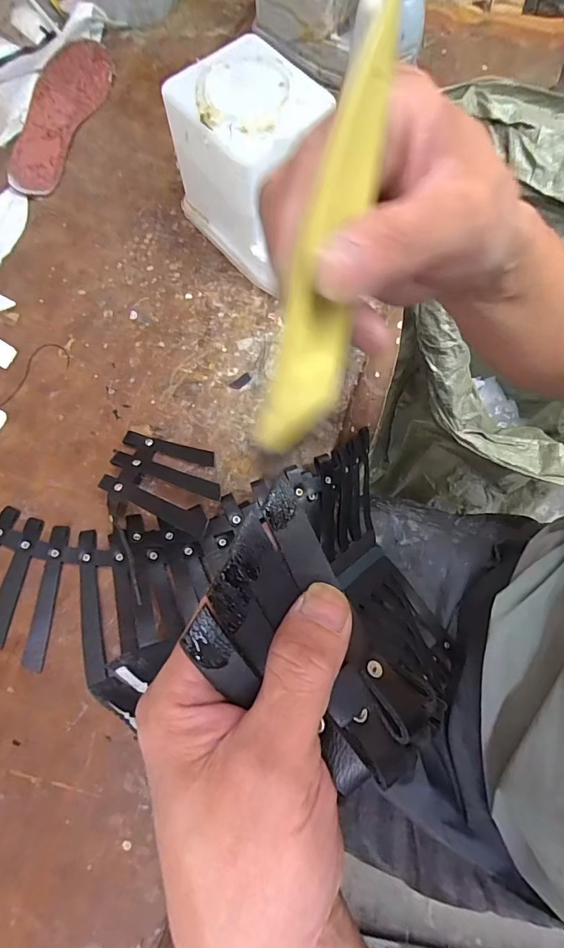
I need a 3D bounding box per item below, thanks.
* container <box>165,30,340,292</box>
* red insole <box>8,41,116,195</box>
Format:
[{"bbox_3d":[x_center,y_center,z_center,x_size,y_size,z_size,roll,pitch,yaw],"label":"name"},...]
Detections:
[{"bbox_3d":[-0.027,-0.277,0.388,0.099,0.124,0.124,-41,78,-11],"label":"container"},{"bbox_3d":[-0.246,-0.408,0.484,0.066,0.006,0.228,13,74,-6],"label":"red insole"}]

